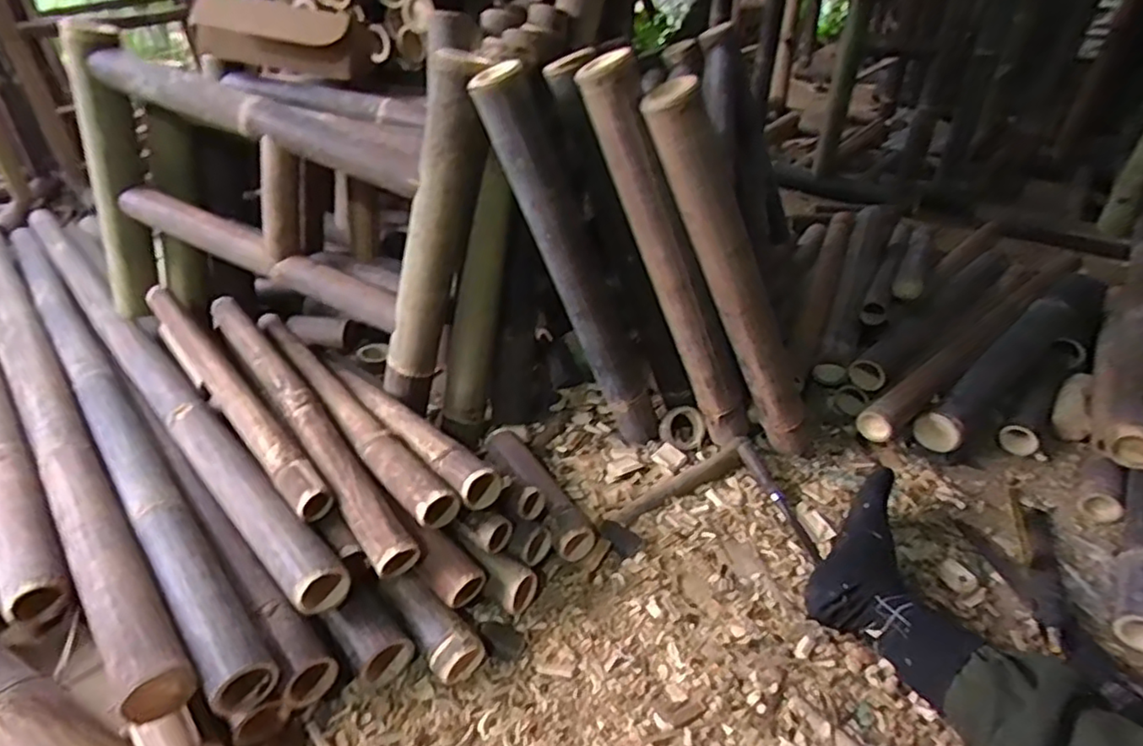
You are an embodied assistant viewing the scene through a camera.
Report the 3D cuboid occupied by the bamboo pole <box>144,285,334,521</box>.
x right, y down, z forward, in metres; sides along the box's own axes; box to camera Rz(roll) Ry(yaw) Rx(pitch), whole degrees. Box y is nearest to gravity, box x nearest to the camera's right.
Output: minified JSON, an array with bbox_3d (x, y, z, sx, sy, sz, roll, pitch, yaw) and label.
[{"bbox_3d":[-0.532,0.015,0.969,0.056,0.069,0.640,-27,44,-33],"label":"bamboo pole"}]

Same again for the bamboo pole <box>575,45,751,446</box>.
[{"bbox_3d":[0.154,-0.134,0.901,0.076,0.616,0.059,-17,33,15],"label":"bamboo pole"}]

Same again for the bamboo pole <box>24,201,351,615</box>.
[{"bbox_3d":[-0.815,-0.058,1.157,0.071,0.052,1.535,-29,46,-35],"label":"bamboo pole"}]

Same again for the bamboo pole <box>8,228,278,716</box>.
[{"bbox_3d":[-0.829,-0.004,1.084,0.071,0.056,1.518,-28,45,-34],"label":"bamboo pole"}]

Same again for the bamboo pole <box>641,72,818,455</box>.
[{"bbox_3d":[0.245,-0.106,0.901,0.076,0.625,0.078,-24,34,11],"label":"bamboo pole"}]

